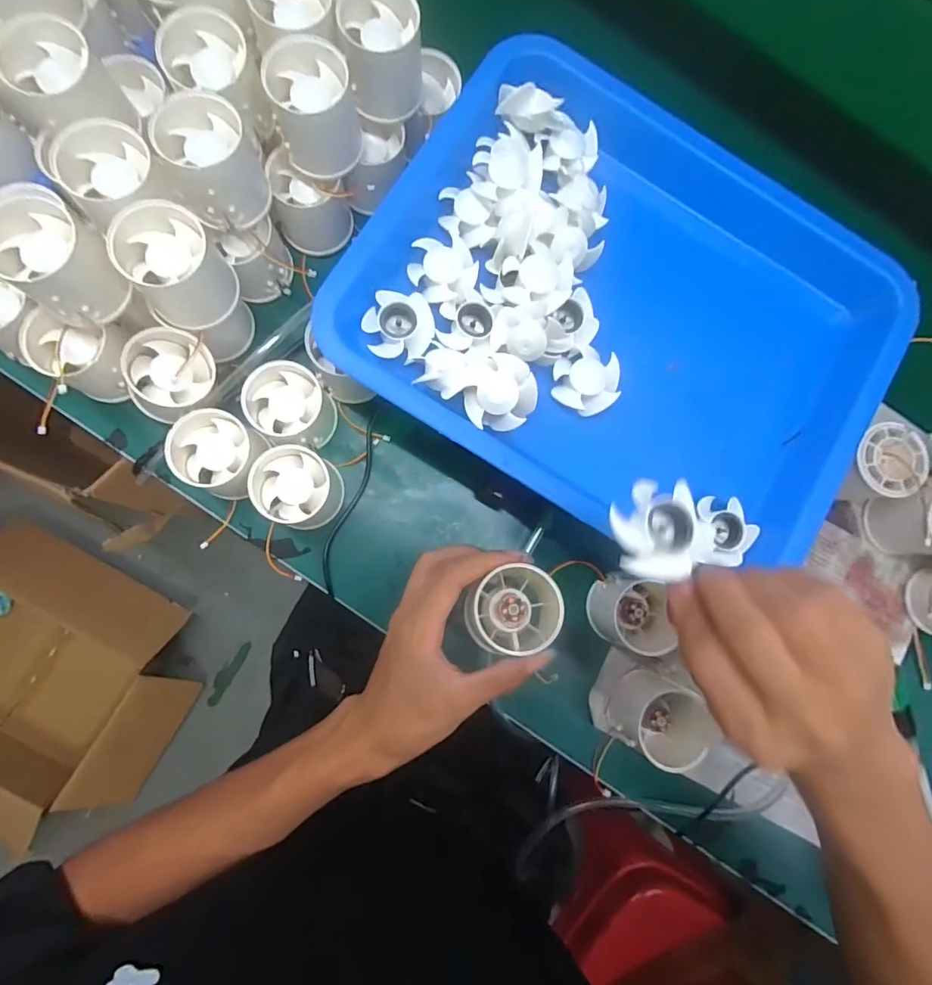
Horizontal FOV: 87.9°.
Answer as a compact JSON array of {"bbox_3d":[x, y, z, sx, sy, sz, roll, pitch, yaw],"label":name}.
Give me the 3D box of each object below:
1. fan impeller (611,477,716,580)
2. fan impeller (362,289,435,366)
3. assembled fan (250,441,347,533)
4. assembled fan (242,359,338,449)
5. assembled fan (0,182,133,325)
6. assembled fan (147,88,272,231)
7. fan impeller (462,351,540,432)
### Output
[{"bbox_3d":[0.087,0.016,0.216,0.040,0.014,0.043,1,83,-6],"label":"fan impeller"},{"bbox_3d":[-0.042,-0.105,0.305,0.042,0.015,0.038,-1,83,-6],"label":"fan impeller"},{"bbox_3d":[-0.117,-0.002,0.340,0.052,0.050,0.051,1,83,-6],"label":"assembled fan"},{"bbox_3d":[-0.122,-0.060,0.343,0.052,0.052,0.052,1,83,-6],"label":"assembled fan"},{"bbox_3d":[-0.240,-0.137,0.285,0.054,0.047,0.050,1,83,-6],"label":"assembled fan"},{"bbox_3d":[-0.158,-0.203,0.301,0.053,0.050,0.059,0,83,-6],"label":"assembled fan"},{"bbox_3d":[0.022,-0.061,0.290,0.042,0.016,0.043,1,83,-6],"label":"fan impeller"}]

